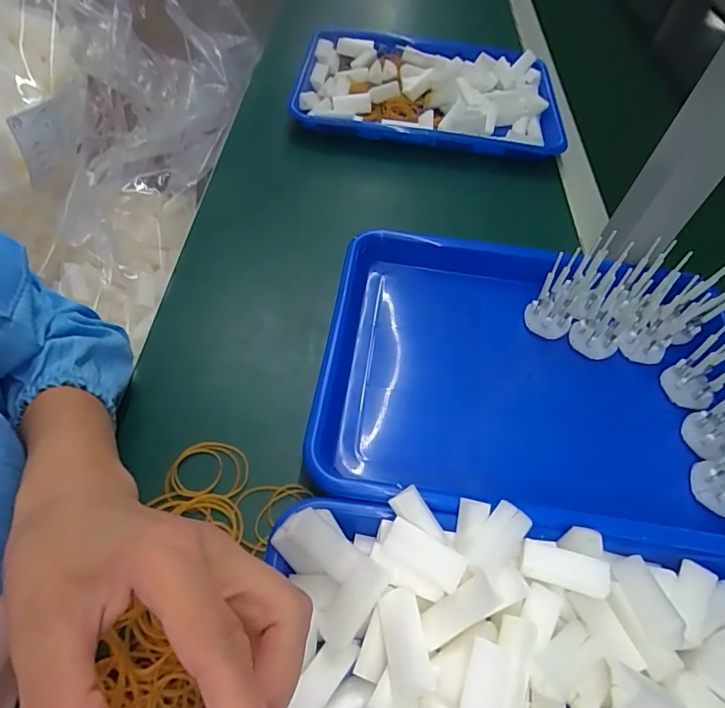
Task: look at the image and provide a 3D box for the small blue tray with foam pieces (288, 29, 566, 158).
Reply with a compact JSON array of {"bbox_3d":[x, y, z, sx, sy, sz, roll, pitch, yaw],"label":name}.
[{"bbox_3d":[0.084,-0.334,0.615,0.332,0.048,0.231,6,52,2],"label":"small blue tray with foam pieces"}]

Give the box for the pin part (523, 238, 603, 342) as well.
[{"bbox_3d":[0.161,-0.052,0.388,0.035,0.082,0.030,26,28,17],"label":"pin part"}]

